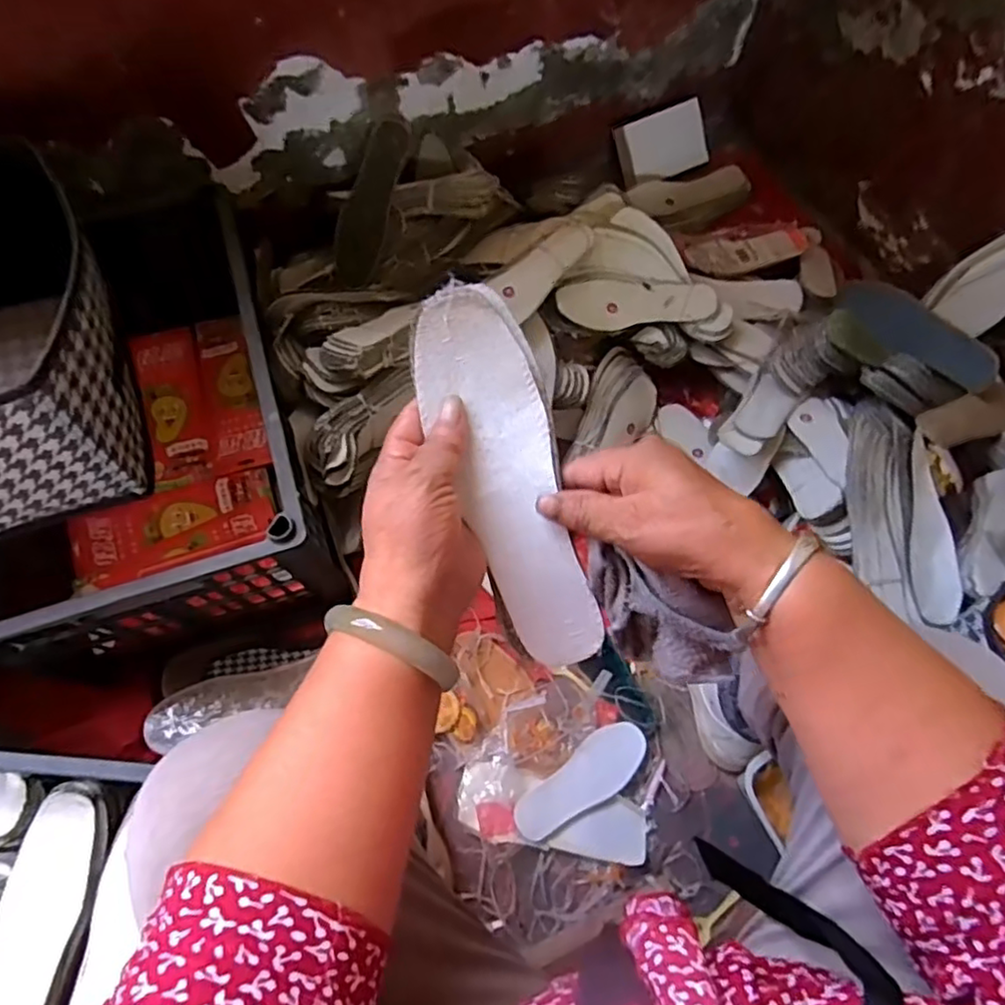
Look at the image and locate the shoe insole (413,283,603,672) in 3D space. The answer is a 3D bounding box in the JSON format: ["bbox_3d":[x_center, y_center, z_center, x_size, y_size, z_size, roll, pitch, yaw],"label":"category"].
[{"bbox_3d":[0.004,-0.010,0.365,0.064,0.010,0.217,-16,98,1],"label":"shoe insole"}]

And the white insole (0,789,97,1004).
[{"bbox_3d":[-0.394,0.371,0.534,0.059,0.030,0.232,4,68,0],"label":"white insole"}]

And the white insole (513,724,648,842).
[{"bbox_3d":[0.092,0.318,0.734,0.172,0.019,0.063,-32,72,-13],"label":"white insole"}]

